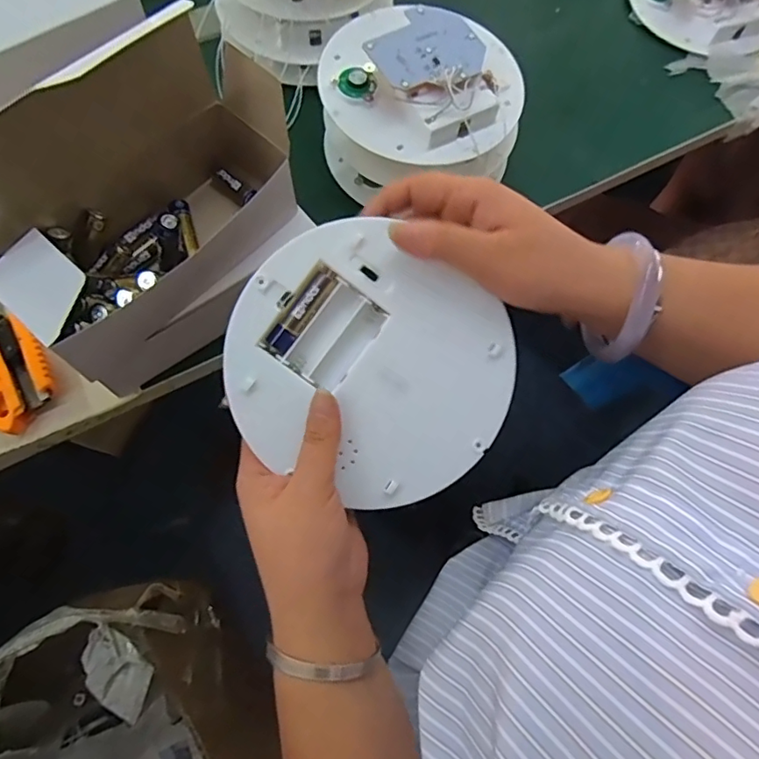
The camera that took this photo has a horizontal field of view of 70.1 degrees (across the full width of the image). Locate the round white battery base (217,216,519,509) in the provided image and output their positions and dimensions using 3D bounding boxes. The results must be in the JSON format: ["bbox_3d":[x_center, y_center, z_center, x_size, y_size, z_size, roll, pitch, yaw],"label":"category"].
[{"bbox_3d":[-0.004,-0.008,0.298,0.148,0.024,0.133,29,92,-8],"label":"round white battery base"}]

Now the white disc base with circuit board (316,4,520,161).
[{"bbox_3d":[0.032,-0.225,0.395,0.148,0.032,0.132,10,69,1],"label":"white disc base with circuit board"}]

